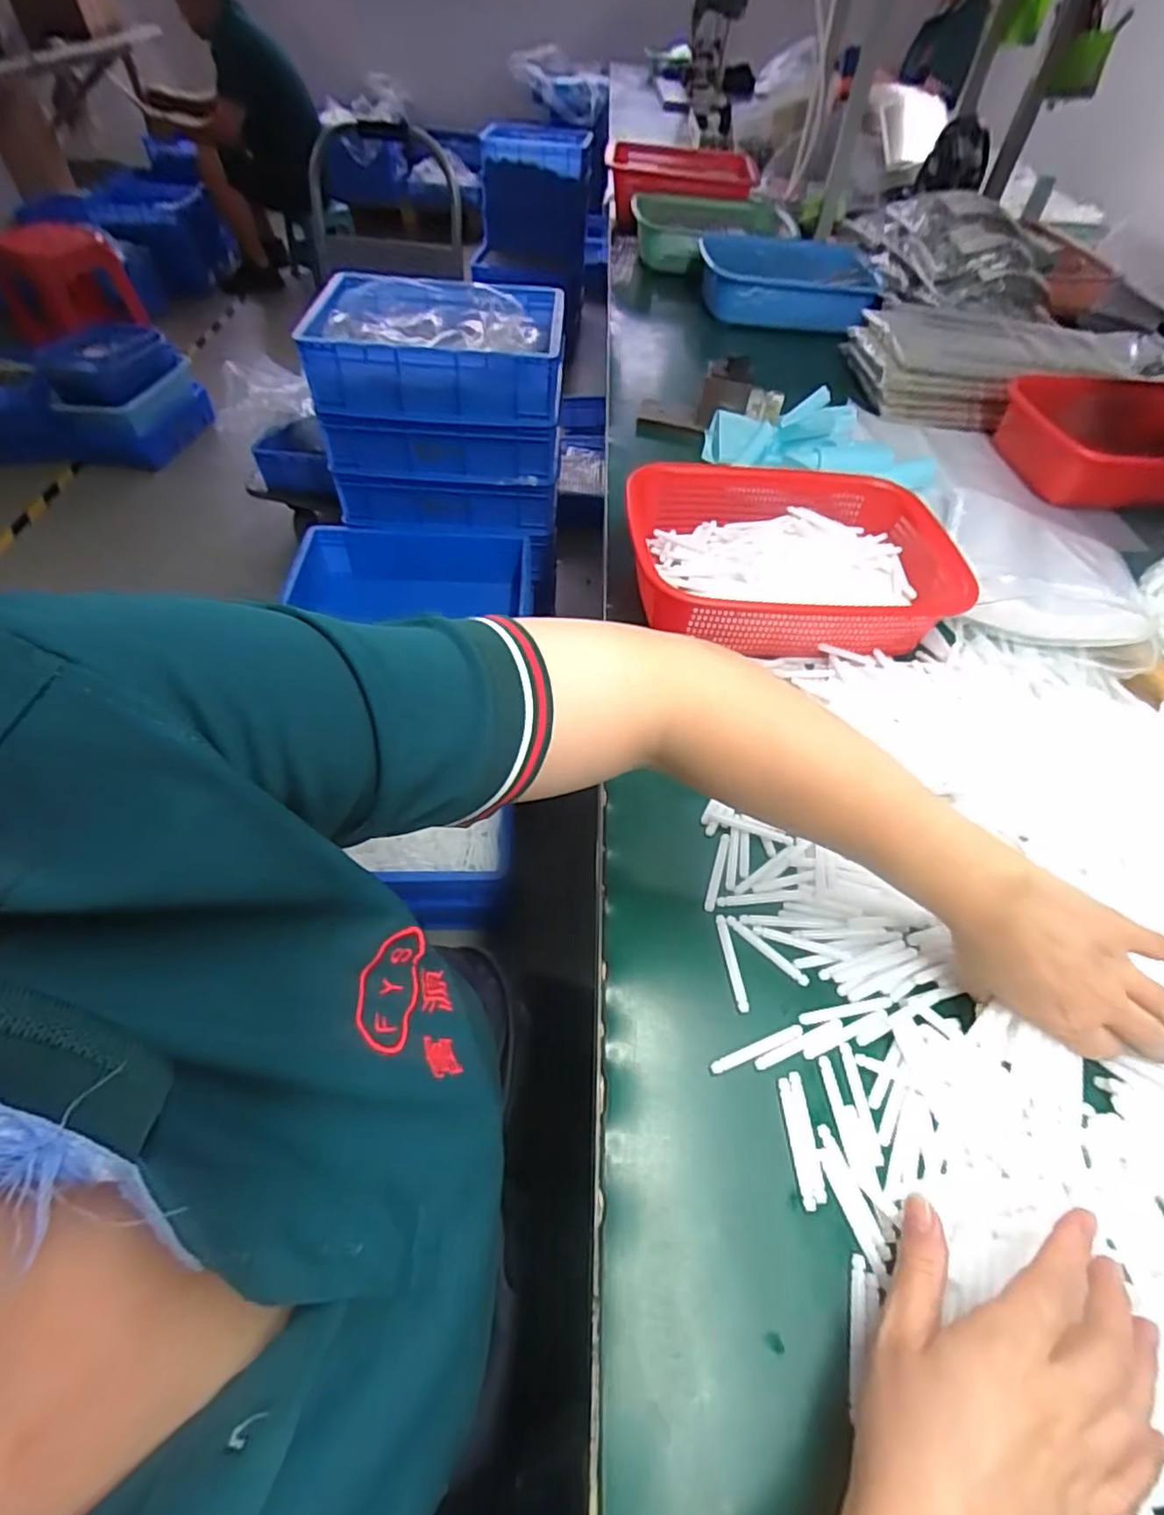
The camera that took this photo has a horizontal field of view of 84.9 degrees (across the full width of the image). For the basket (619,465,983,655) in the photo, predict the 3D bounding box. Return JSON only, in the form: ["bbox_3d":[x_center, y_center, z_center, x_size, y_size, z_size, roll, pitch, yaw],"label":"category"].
[{"bbox_3d":[0.201,-0.183,0.588,0.289,0.069,0.206,-1,53,-2],"label":"basket"}]

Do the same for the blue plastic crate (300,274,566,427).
[{"bbox_3d":[-0.238,-0.695,1.077,0.394,0.122,0.275,0,53,-3],"label":"blue plastic crate"}]

